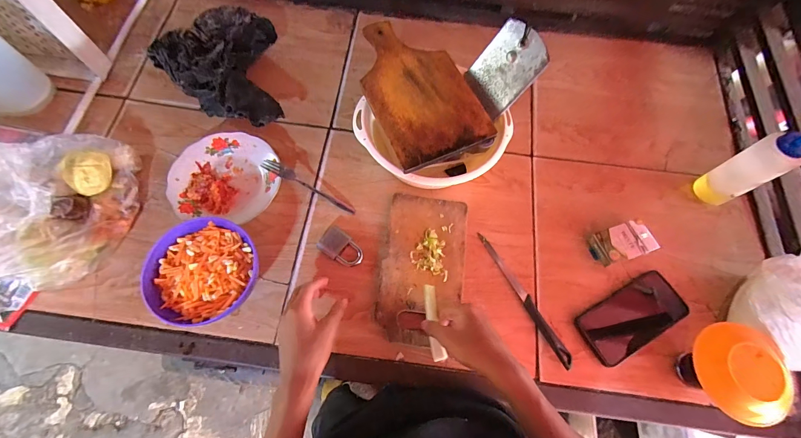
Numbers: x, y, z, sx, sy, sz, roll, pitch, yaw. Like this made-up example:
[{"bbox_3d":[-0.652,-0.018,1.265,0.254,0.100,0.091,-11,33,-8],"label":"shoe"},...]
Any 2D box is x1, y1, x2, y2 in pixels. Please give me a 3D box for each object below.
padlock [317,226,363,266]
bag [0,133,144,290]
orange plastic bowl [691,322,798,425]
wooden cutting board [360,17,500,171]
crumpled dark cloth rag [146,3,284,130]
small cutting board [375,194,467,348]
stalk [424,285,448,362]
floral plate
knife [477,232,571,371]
[{"bbox_3d":[-0.097,0.049,0.563,0.073,0.023,0.048,32,71,10],"label":"padlock"},{"bbox_3d":[-0.573,-0.031,0.500,0.256,0.158,0.244,-2,69,-3],"label":"bag"},{"bbox_3d":[0.446,0.198,0.436,0.114,0.025,0.114,1,70,-3],"label":"orange plastic bowl"},{"bbox_3d":[0.023,-0.229,0.572,0.164,0.013,0.293,-21,71,-10],"label":"wooden cutting board"},{"bbox_3d":[-0.332,-0.271,0.627,0.199,0.114,0.289,-11,71,-7],"label":"crumpled dark cloth rag"},{"bbox_3d":[0.036,0.078,0.559,0.132,0.017,0.239,8,68,1],"label":"small cutting board"},{"bbox_3d":[0.047,0.145,0.481,0.019,0.011,0.105,-5,58,-4],"label":"stalk"},{"bbox_3d":[-0.301,-0.072,0.595,0.175,0.035,0.162,1,68,-2],"label":"floral plate"},{"bbox_3d":[0.198,0.124,0.550,0.019,0.019,0.240,-26,72,-12],"label":"knife"}]

